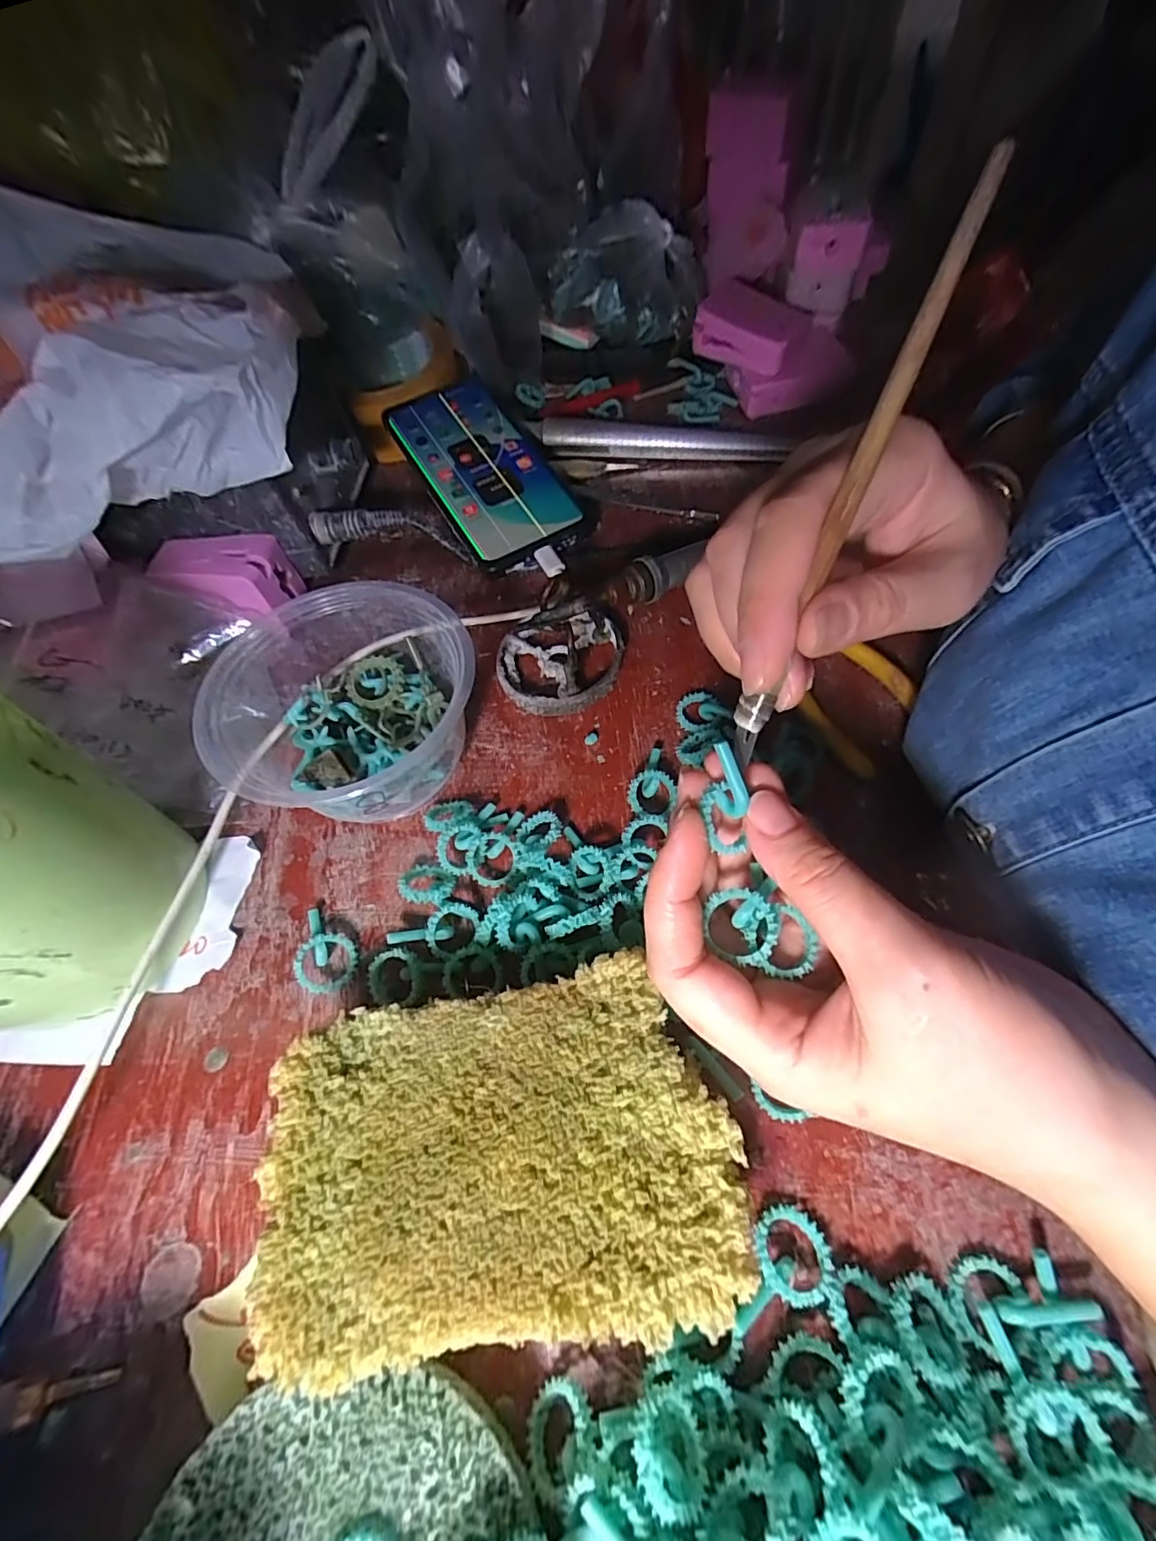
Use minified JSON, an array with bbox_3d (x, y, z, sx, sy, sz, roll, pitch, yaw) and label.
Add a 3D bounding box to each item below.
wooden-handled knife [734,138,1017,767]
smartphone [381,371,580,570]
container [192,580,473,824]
[{"bbox_3d":[0.072,-0.072,0.150,0.009,0.004,0.150,25,110,17],"label":"wooden-handled knife"},{"bbox_3d":[-0.062,-0.197,0.361,0.076,0.007,0.158,-28,70,-12],"label":"smartphone"},{"bbox_3d":[-0.100,-0.019,0.259,0.110,0.063,0.116,-2,60,3],"label":"container"}]

